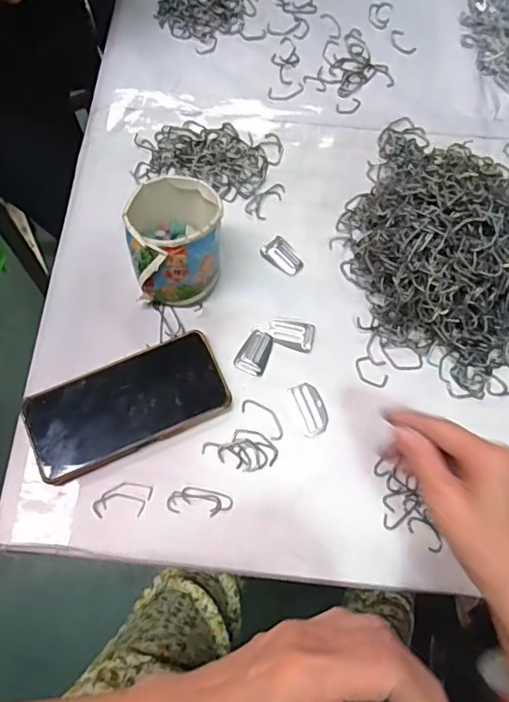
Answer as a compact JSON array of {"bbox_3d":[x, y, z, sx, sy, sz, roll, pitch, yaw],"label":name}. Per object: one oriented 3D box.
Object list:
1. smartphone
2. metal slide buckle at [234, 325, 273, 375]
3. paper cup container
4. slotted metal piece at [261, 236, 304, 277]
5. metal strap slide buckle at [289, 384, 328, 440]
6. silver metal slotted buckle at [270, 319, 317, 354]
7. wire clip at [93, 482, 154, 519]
[{"bbox_3d":[-0.110,0.046,0.452,0.168,0.015,0.081,-23,73,-8],"label":"smartphone"},{"bbox_3d":[0.001,0.000,0.473,0.027,0.004,0.042,19,72,6],"label":"metal slide buckle"},{"bbox_3d":[-0.068,-0.098,0.468,0.078,0.076,0.090,-5,71,-2],"label":"paper cup container"},{"bbox_3d":[0.028,-0.092,0.507,0.027,0.004,0.044,-38,75,-12],"label":"slotted metal piece"},{"bbox_3d":[0.049,0.050,0.459,0.024,0.004,0.048,-15,72,-5],"label":"metal strap slide buckle"},{"bbox_3d":[0.035,-0.018,0.481,0.044,0.004,0.026,20,72,7],"label":"silver metal slotted buckle"},{"bbox_3d":[-0.109,0.123,0.433,0.047,0.004,0.028,-1,71,0],"label":"wire clip"}]

